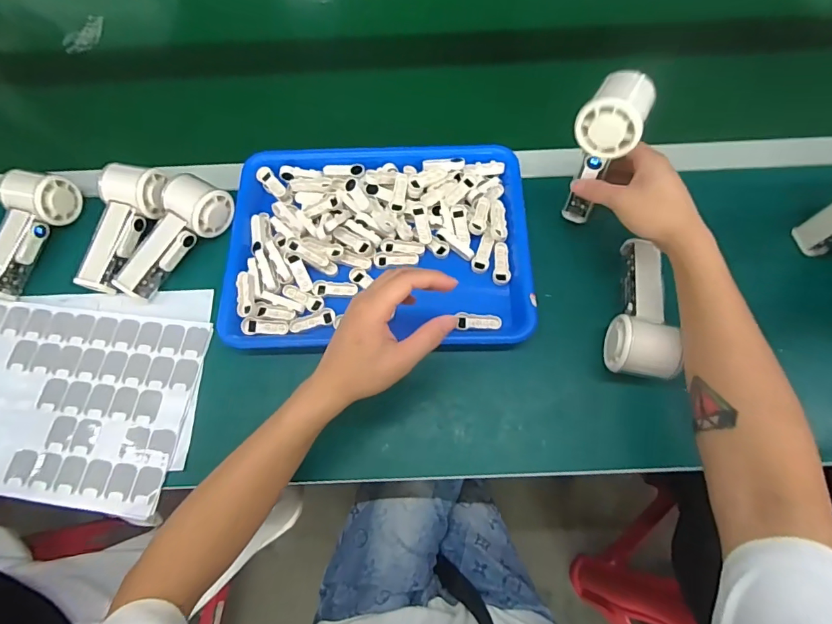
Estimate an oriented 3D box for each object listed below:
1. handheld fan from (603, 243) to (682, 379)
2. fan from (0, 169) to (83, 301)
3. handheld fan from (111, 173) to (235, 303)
[{"bbox_3d":[0.233,-0.008,0.455,0.066,0.048,0.148,7,68,4],"label":"handheld fan"},{"bbox_3d":[-0.460,-0.094,0.507,0.061,0.052,0.153,9,69,5],"label":"fan"},{"bbox_3d":[-0.284,-0.088,0.504,0.062,0.051,0.155,33,73,13],"label":"handheld fan"}]

